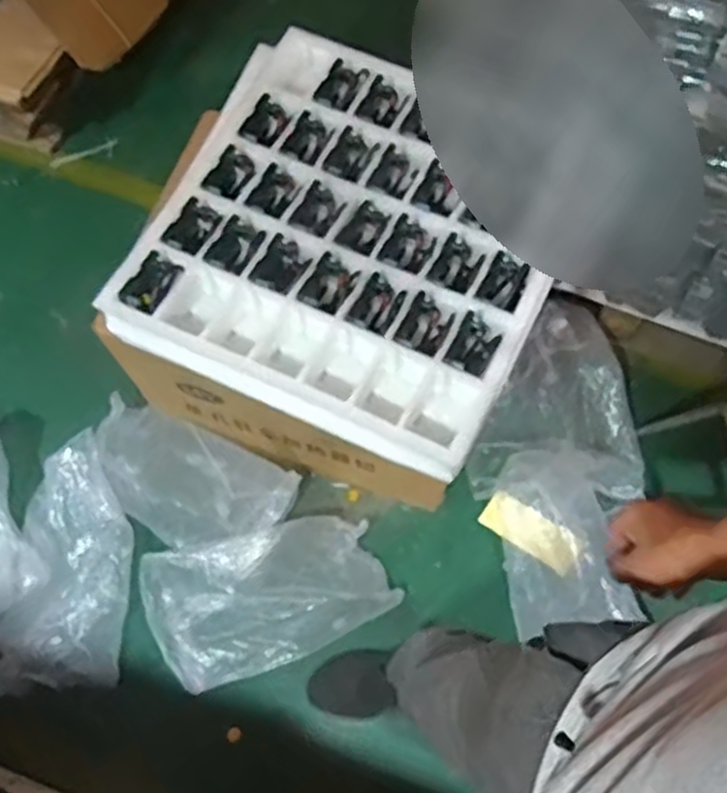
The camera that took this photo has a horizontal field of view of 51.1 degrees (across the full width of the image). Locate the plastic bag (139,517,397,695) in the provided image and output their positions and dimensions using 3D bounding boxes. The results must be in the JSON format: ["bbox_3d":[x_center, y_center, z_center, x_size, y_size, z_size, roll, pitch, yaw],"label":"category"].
[{"bbox_3d":[-0.170,0.347,1.338,0.416,0.072,0.229,-18,69,-5],"label":"plastic bag"}]

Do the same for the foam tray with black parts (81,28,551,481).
[{"bbox_3d":[-0.020,-0.227,1.037,0.518,0.068,0.532,24,71,11],"label":"foam tray with black parts"}]

